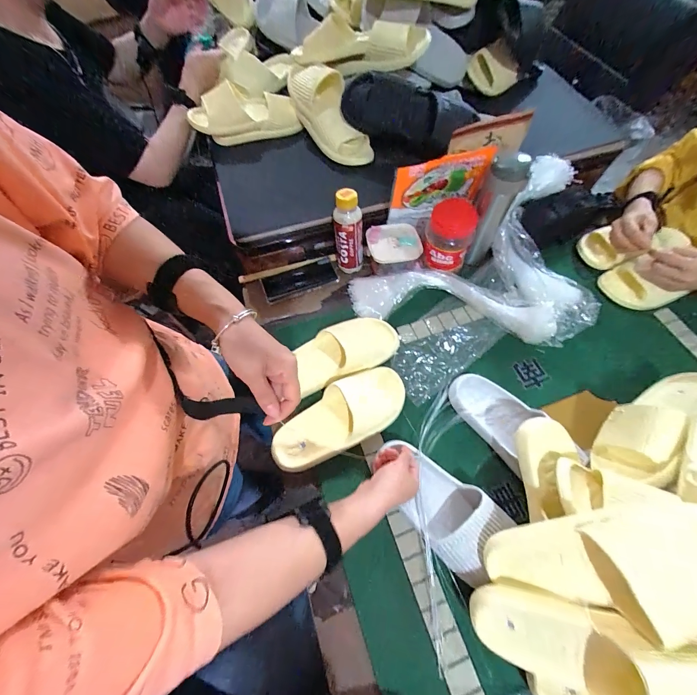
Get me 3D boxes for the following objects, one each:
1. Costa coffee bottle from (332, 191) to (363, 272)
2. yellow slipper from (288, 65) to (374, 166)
[{"bbox_3d":[0.000,-0.236,0.646,0.059,0.166,0.066,-2,64,0],"label":"Costa coffee bottle"},{"bbox_3d":[-0.043,-0.537,0.714,0.106,0.084,0.283,-32,86,-14],"label":"yellow slipper"}]

